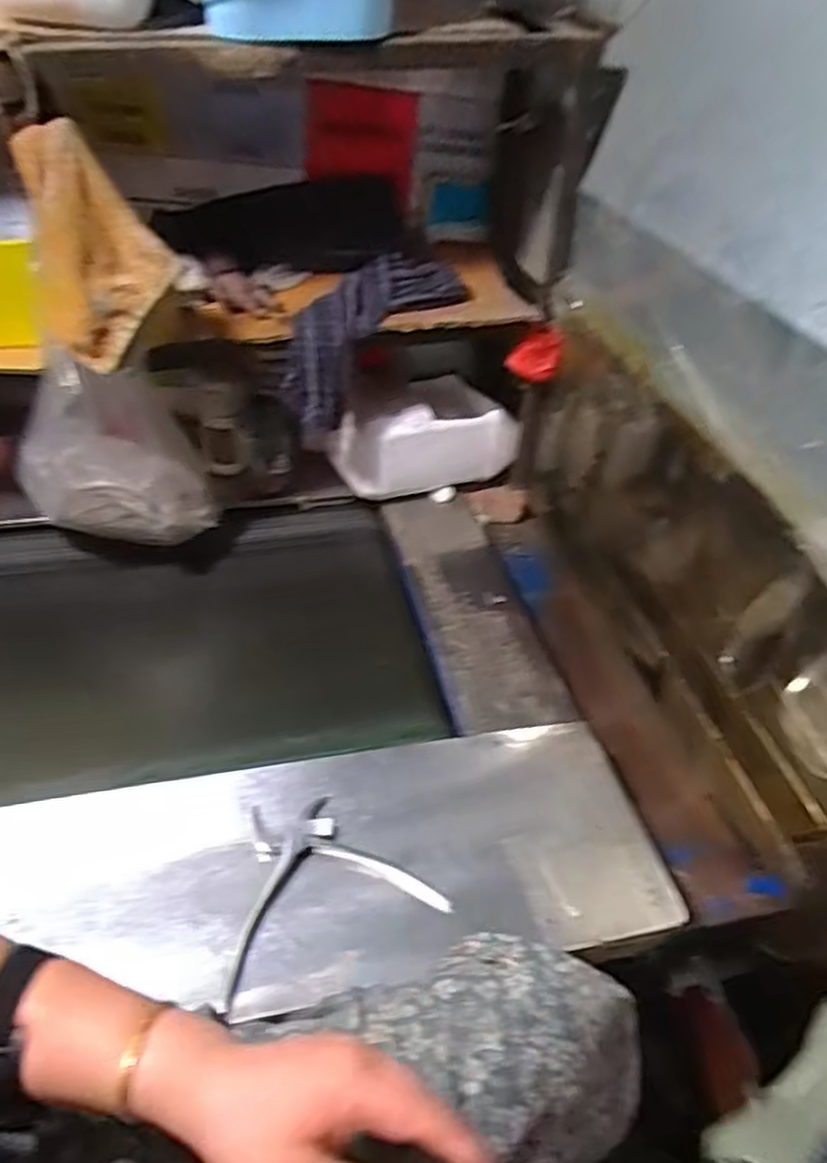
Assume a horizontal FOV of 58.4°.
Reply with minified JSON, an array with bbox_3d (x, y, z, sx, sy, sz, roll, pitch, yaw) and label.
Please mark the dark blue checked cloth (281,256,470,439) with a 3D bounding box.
[{"bbox_3d":[-0.055,-0.327,0.946,0.091,0.100,0.307,26,65,22],"label":"dark blue checked cloth"}]

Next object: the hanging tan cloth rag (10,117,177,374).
[{"bbox_3d":[-0.308,-0.323,0.722,0.124,0.194,0.111,-18,47,-23],"label":"hanging tan cloth rag"}]

